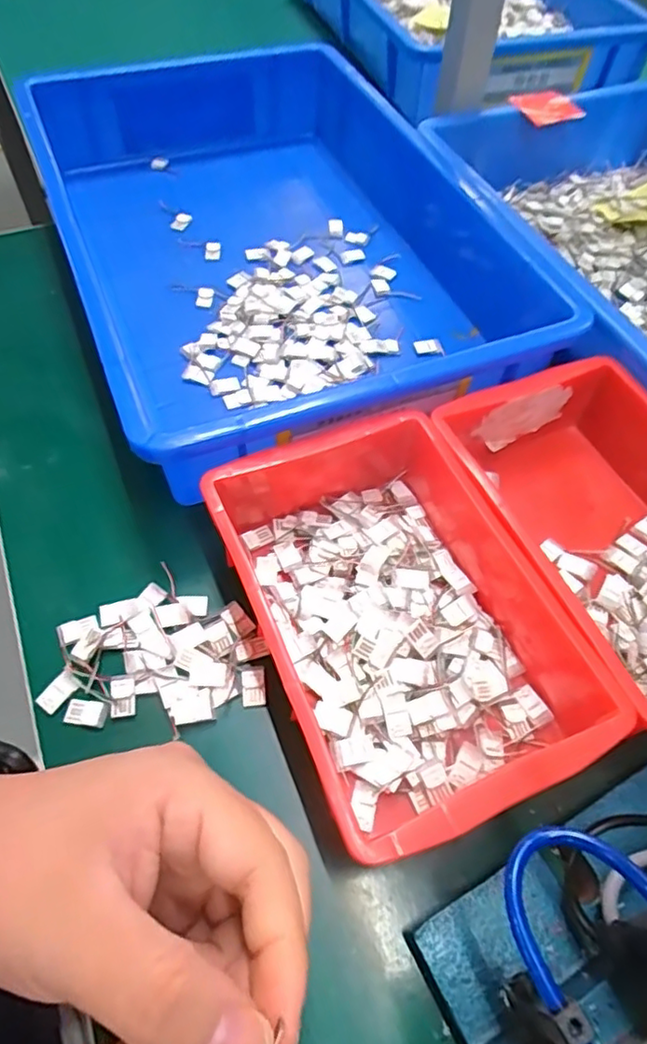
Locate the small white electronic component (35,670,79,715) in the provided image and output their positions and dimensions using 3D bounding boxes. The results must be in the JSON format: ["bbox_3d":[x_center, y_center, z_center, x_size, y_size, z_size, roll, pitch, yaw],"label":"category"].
[{"bbox_3d":[-0.132,0.084,0.293,0.011,0.004,0.019,32,64,17],"label":"small white electronic component"}]

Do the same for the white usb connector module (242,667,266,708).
[{"bbox_3d":[-0.036,0.084,0.302,0.012,0.004,0.019,-6,59,-4],"label":"white usb connector module"}]

